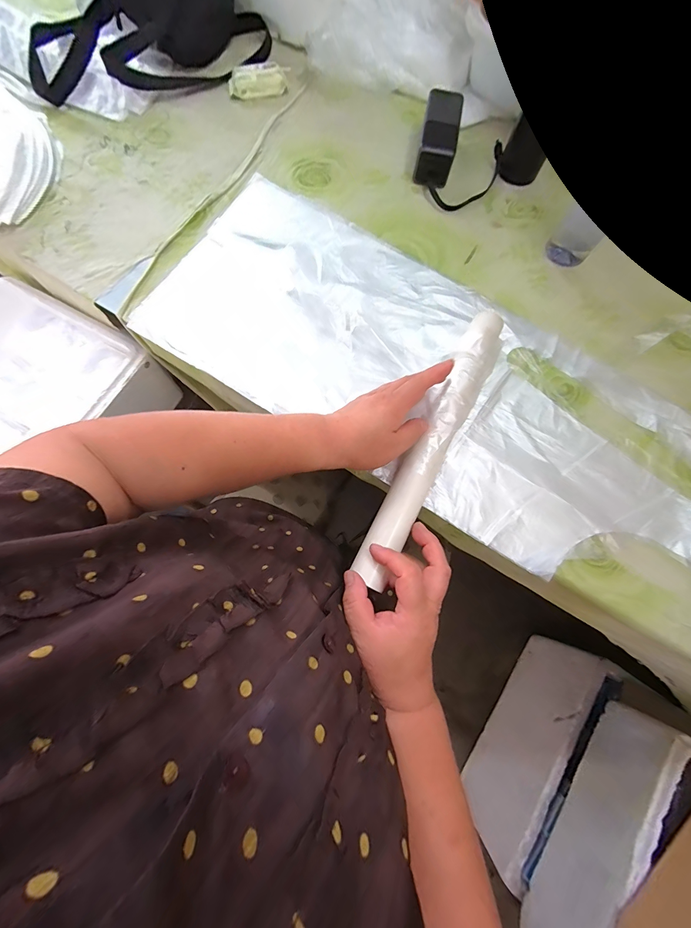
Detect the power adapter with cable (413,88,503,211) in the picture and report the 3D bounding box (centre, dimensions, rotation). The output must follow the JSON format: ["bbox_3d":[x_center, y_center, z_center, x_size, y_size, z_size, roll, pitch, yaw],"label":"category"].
[{"bbox_3d":[0.172,-0.467,0.494,0.130,0.046,0.165,13,76,2],"label":"power adapter with cable"}]

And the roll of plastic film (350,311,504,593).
[{"bbox_3d":[0.108,-0.039,0.391,0.048,0.038,0.335,28,76,5],"label":"roll of plastic film"}]

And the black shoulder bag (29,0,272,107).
[{"bbox_3d":[-0.312,-0.682,0.505,0.365,0.127,0.216,-38,80,-10],"label":"black shoulder bag"}]

